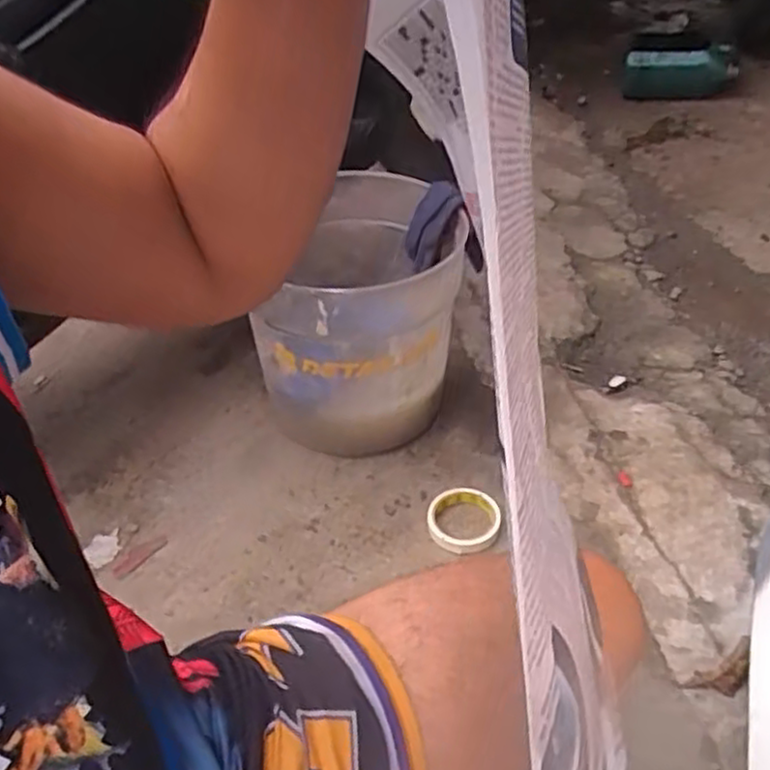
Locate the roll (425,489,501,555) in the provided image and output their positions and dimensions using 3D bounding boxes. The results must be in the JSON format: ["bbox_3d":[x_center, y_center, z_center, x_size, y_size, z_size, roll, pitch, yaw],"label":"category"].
[{"bbox_3d":[0.101,0.175,0.935,0.095,0.020,0.102,-4,42,3],"label":"roll"}]

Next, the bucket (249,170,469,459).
[{"bbox_3d":[-0.029,-0.094,1.057,0.274,0.322,0.296,-4,42,3],"label":"bucket"}]

